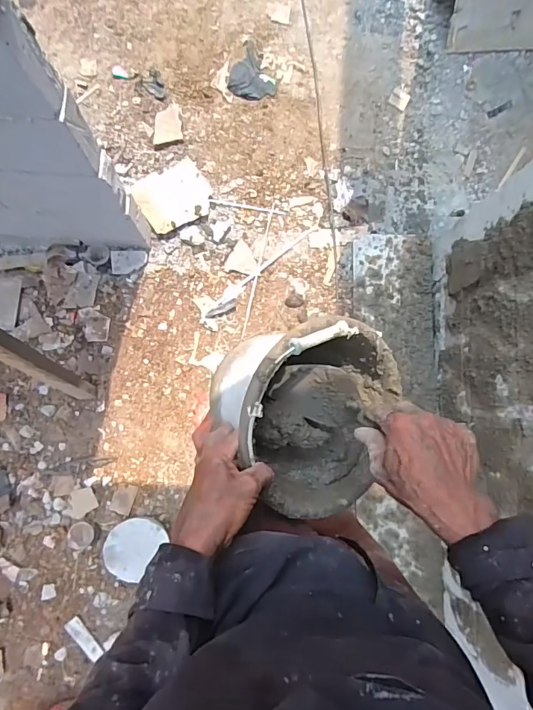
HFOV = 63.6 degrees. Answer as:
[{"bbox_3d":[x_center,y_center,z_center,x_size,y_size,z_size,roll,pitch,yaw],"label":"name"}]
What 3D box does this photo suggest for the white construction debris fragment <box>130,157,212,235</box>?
[{"bbox_3d":[-0.313,-0.536,1.466,0.240,0.019,0.199,-29,87,-4],"label":"white construction debris fragment"}]

